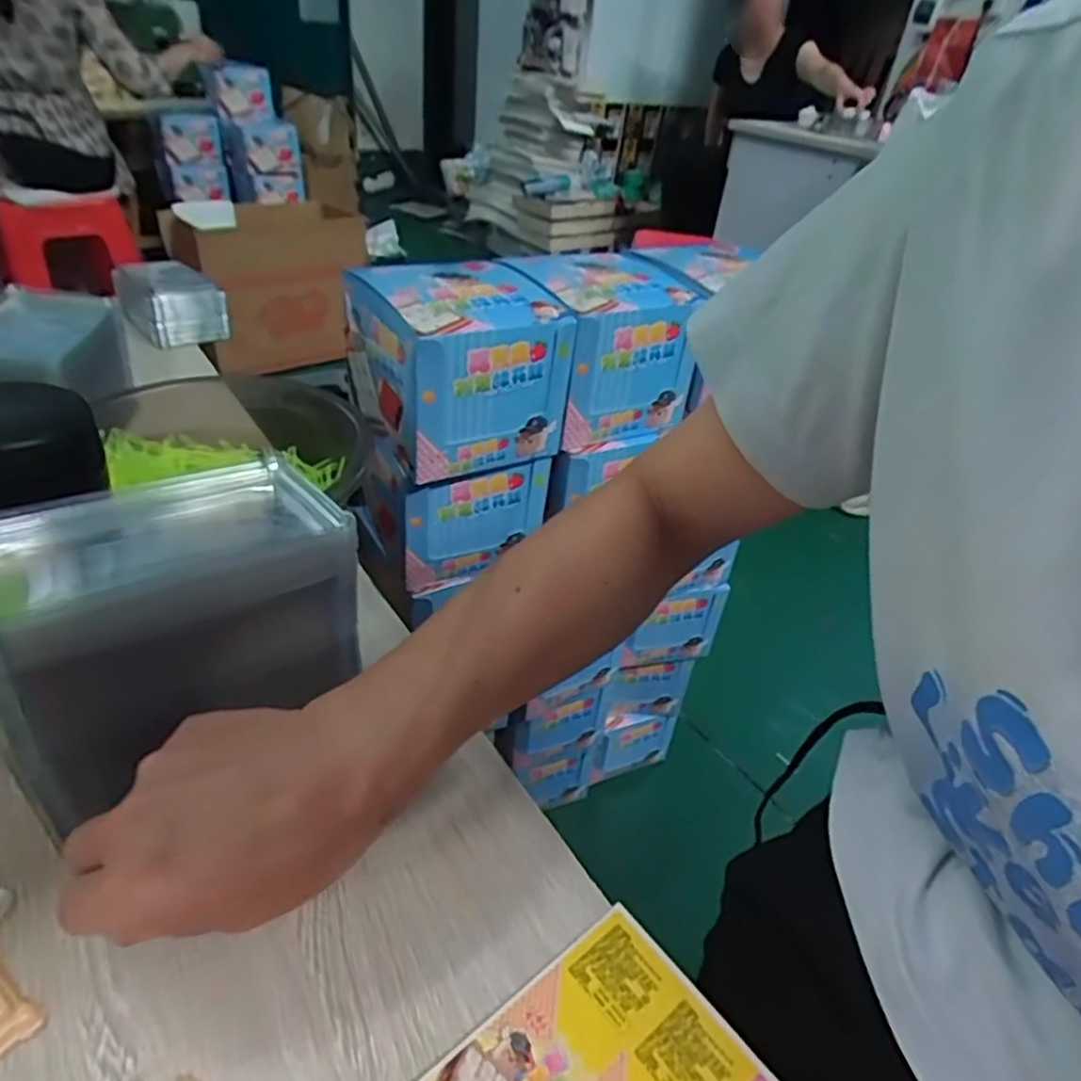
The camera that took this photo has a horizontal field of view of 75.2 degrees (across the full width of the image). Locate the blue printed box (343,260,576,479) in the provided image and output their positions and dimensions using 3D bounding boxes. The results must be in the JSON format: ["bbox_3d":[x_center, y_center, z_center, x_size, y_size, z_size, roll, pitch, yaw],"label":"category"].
[{"bbox_3d":[-0.076,-0.160,0.625,0.151,0.131,0.158,-17,43,-28],"label":"blue printed box"}]

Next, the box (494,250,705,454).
[{"bbox_3d":[0.057,-0.189,0.686,0.147,0.131,0.133,-15,42,-26],"label":"box"}]

